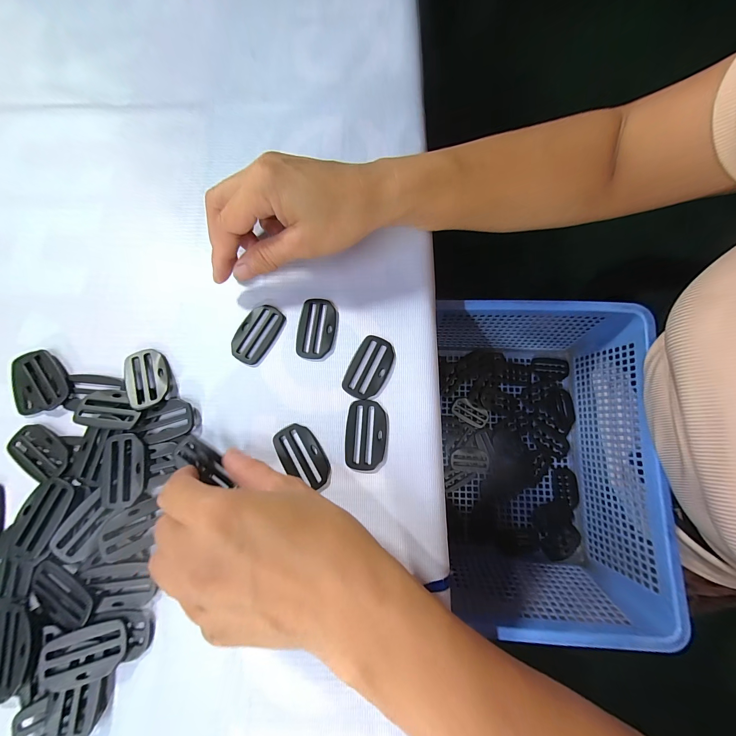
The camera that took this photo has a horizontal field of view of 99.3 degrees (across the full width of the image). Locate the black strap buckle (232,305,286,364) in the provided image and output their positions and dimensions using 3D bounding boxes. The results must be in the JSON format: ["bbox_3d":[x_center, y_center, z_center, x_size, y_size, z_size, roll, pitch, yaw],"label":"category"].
[{"bbox_3d":[-0.083,-0.026,0.232,0.028,0.004,0.046,29,79,8],"label":"black strap buckle"}]

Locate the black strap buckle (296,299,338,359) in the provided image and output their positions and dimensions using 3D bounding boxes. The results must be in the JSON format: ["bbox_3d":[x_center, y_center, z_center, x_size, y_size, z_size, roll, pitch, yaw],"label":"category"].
[{"bbox_3d":[-0.038,-0.030,0.233,0.028,0.004,0.046,5,77,2],"label":"black strap buckle"}]

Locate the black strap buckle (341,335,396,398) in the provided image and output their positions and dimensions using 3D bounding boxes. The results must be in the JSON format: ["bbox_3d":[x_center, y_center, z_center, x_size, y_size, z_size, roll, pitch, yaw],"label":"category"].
[{"bbox_3d":[0.001,-0.001,0.224,0.028,0.004,0.046,24,78,7],"label":"black strap buckle"}]

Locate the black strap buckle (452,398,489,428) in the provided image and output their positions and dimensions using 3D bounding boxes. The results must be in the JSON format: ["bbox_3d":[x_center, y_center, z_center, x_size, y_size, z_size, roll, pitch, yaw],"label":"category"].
[{"bbox_3d":[0.128,0.056,0.393,0.044,0.004,0.025,30,78,8],"label":"black strap buckle"}]

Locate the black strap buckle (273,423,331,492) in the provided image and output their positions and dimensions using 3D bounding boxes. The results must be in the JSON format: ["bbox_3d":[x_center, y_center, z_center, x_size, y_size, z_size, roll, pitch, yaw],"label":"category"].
[{"bbox_3d":[-0.044,0.061,0.211,0.027,0.004,0.047,-31,78,-6],"label":"black strap buckle"}]

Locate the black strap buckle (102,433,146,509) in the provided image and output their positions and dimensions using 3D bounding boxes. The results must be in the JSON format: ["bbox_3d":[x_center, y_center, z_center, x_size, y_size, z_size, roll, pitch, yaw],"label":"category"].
[{"bbox_3d":[-0.162,0.068,0.207,0.028,0.006,0.046,-10,77,-1],"label":"black strap buckle"}]

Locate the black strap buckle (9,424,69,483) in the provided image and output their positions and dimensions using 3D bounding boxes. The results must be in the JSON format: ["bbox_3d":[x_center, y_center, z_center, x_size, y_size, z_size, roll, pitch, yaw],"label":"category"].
[{"bbox_3d":[-0.224,0.058,0.214,0.045,0.005,0.024,32,79,8],"label":"black strap buckle"}]

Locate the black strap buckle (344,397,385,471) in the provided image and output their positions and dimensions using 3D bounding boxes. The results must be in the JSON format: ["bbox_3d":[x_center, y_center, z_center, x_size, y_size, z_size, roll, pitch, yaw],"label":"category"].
[{"bbox_3d":[-0.001,0.045,0.214,0.027,0.004,0.046,2,77,2],"label":"black strap buckle"}]

